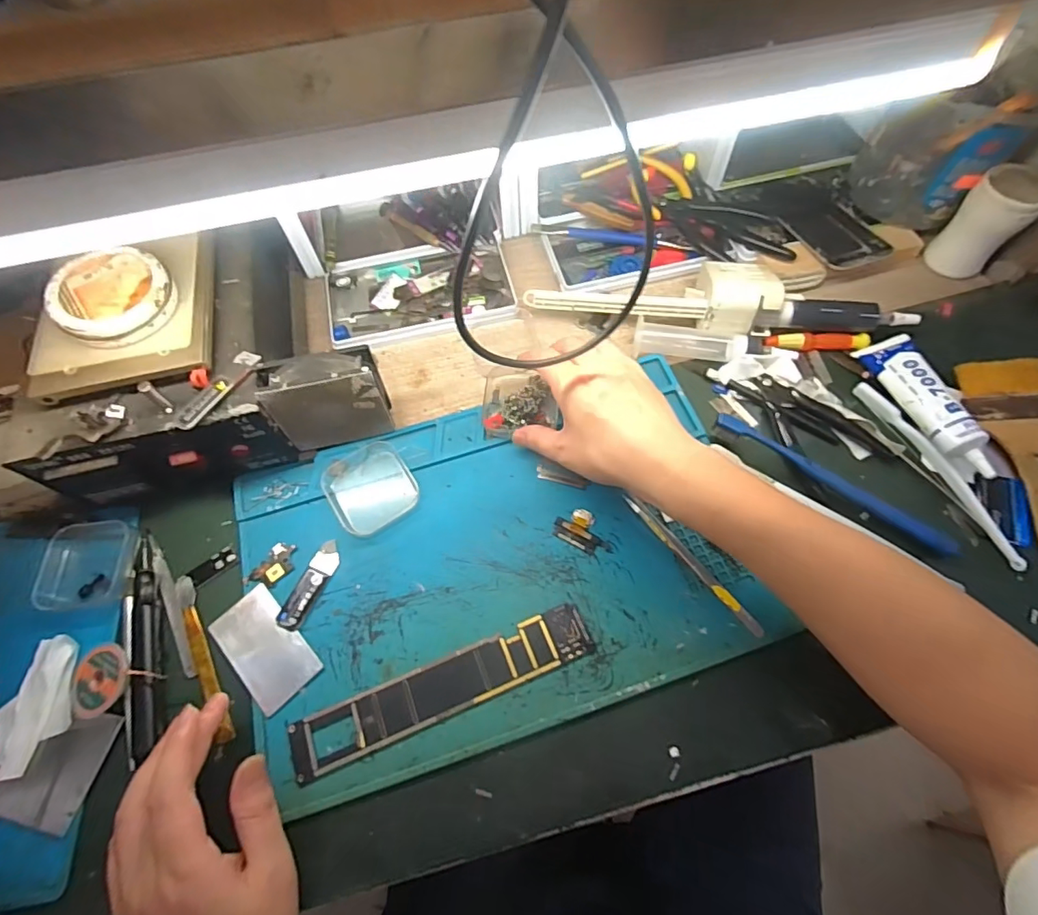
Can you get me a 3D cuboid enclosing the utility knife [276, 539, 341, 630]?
[{"bbox_3d":[-0.152,0.092,0.373,0.020,0.005,0.066,21,66,11],"label":"utility knife"}]

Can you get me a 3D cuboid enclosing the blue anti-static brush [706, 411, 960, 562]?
[{"bbox_3d":[0.233,0.020,0.390,0.181,0.022,0.017,33,69,16],"label":"blue anti-static brush"}]

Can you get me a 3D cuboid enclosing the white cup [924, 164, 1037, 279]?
[{"bbox_3d":[0.418,-0.206,0.460,0.046,0.085,0.052,-42,70,-17],"label":"white cup"}]

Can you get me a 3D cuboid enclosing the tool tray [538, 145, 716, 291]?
[{"bbox_3d":[0.111,-0.253,0.523,0.177,0.041,0.161,-12,64,-4],"label":"tool tray"}]

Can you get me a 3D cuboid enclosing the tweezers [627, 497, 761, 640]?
[{"bbox_3d":[0.125,0.075,0.372,0.009,0.006,0.129,-35,68,-15],"label":"tweezers"}]

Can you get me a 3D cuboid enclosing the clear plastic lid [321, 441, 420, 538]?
[{"bbox_3d":[-0.119,0.023,0.406,0.063,0.012,0.069,-34,67,-14],"label":"clear plastic lid"}]

